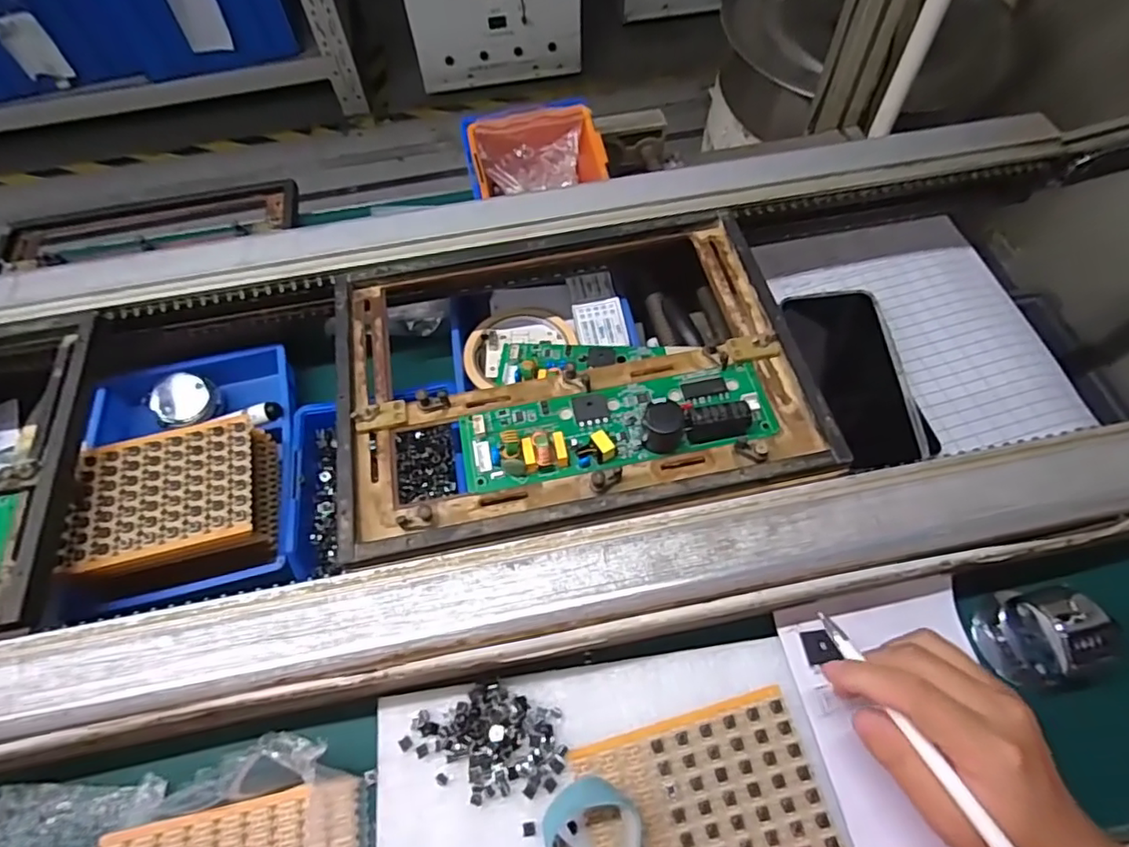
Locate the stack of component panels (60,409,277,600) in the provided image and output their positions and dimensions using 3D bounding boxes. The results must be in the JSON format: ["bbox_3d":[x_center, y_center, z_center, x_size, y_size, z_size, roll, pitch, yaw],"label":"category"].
[{"bbox_3d":[-0.260,0.056,0.398,0.119,0.047,0.092,-16,61,-6],"label":"stack of component panels"}]

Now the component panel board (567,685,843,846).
[{"bbox_3d":[0.073,0.199,0.309,0.122,0.007,0.085,-15,61,-5],"label":"component panel board"}]

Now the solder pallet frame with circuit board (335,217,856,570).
[{"bbox_3d":[0.001,-0.044,0.391,0.293,0.030,0.227,-10,60,-2],"label":"solder pallet frame with circuit board"}]

